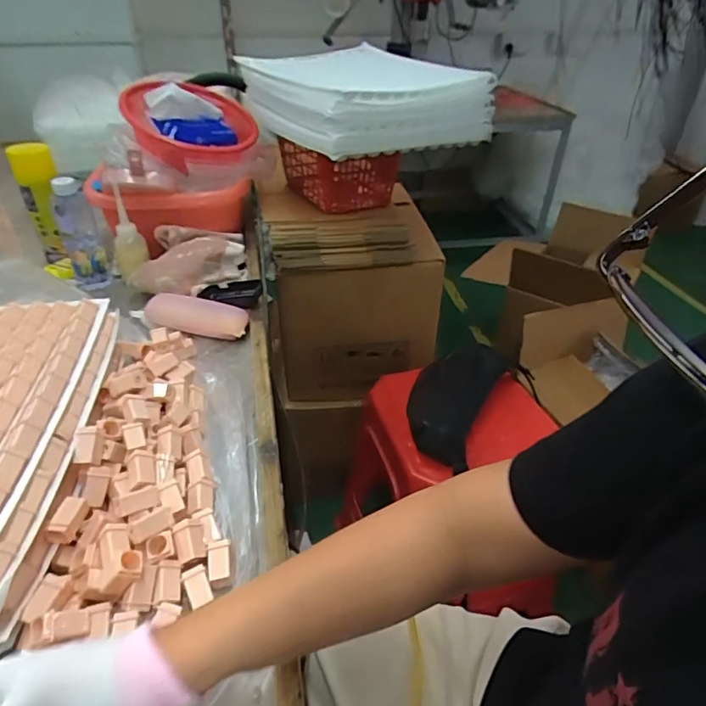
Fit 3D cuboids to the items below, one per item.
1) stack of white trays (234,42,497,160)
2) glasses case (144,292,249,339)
[{"bbox_3d":[0.009,-0.428,0.839,0.283,0.102,0.330,-19,39,-24],"label":"stack of white trays"},{"bbox_3d":[-0.230,-0.057,0.737,0.153,0.041,0.048,8,37,10],"label":"glasses case"}]

